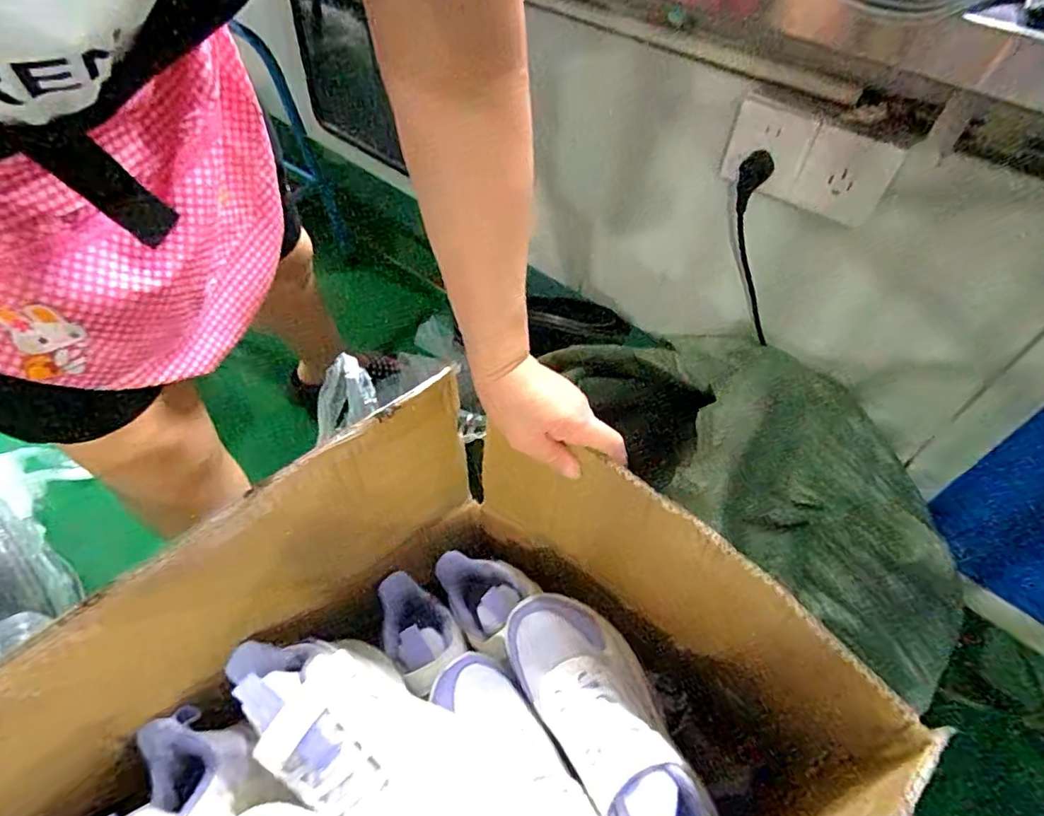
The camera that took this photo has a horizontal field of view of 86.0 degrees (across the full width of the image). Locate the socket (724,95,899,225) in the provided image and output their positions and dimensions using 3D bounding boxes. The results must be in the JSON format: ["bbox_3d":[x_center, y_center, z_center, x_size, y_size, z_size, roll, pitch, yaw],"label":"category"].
[{"bbox_3d":[0.301,-0.266,0.605,0.170,0.083,0.022,36,56,23],"label":"socket"}]

